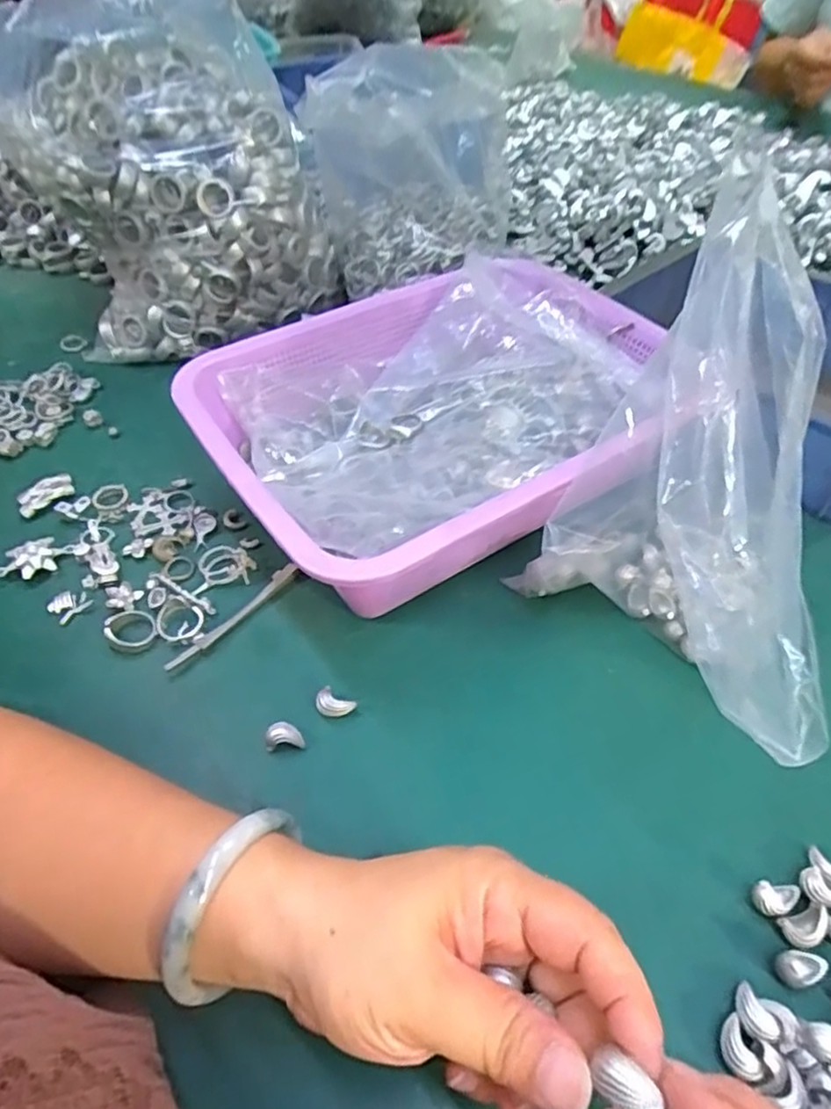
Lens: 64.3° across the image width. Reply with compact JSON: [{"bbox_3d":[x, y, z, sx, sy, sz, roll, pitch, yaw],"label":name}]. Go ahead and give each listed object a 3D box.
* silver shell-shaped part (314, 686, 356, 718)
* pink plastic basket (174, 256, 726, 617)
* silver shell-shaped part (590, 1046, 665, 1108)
[{"bbox_3d":[-0.043,0.078,0.345,0.021,0.009,0.013,24,52,20],"label":"silver shell-shaped part"},{"bbox_3d":[0.020,-0.085,0.440,0.297,0.086,0.221,-29,55,-22],"label":"pink plastic basket"},{"bbox_3d":[0.054,0.139,0.173,0.016,0.005,0.009,29,54,23],"label":"silver shell-shaped part"}]

